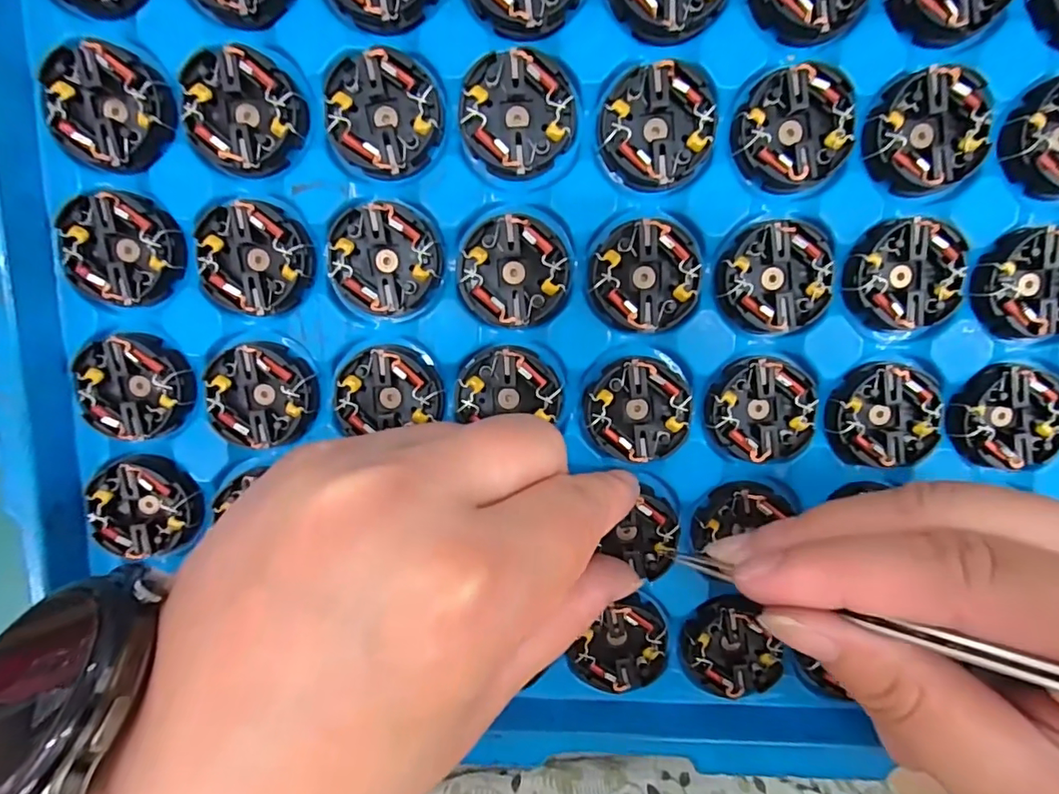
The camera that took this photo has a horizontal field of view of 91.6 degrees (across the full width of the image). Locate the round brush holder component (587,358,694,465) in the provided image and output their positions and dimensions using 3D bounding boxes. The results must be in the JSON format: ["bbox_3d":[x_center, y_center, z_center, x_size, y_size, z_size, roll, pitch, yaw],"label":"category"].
[{"bbox_3d":[0.033,0.004,0.156,0.031,0.006,0.029,0,100,0],"label":"round brush holder component"}]

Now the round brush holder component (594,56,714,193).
[{"bbox_3d":[0.036,-0.075,0.143,0.031,0.006,0.030,0,100,0],"label":"round brush holder component"}]

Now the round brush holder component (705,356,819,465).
[{"bbox_3d":[0.070,0.004,0.155,0.031,0.005,0.031,0,100,0],"label":"round brush holder component"}]

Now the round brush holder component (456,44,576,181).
[{"bbox_3d":[-0.003,-0.078,0.143,0.031,0.006,0.032,0,100,0],"label":"round brush holder component"}]

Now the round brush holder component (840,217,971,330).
[{"bbox_3d":[0.108,-0.035,0.148,0.034,0.005,0.030,-4,99,1],"label":"round brush holder component"}]

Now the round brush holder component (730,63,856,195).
[{"bbox_3d":[0.073,-0.074,0.143,0.032,0.005,0.031,0,100,0],"label":"round brush holder component"}]

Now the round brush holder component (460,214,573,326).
[{"bbox_3d":[-0.005,-0.036,0.149,0.030,0.006,0.029,0,100,0],"label":"round brush holder component"}]

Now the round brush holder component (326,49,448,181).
[{"bbox_3d":[-0.040,-0.078,0.142,0.031,0.005,0.031,0,100,0],"label":"round brush holder component"}]

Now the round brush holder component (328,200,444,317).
[{"bbox_3d":[-0.042,-0.040,0.149,0.031,0.005,0.030,0,100,0],"label":"round brush holder component"}]

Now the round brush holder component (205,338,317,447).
[{"bbox_3d":[-0.081,0.000,0.155,0.032,0.006,0.030,0,100,0],"label":"round brush holder component"}]

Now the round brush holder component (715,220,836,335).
[{"bbox_3d":[0.071,-0.034,0.149,0.032,0.005,0.031,-3,100,1],"label":"round brush holder component"}]

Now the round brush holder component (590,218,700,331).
[{"bbox_3d":[0.033,-0.035,0.149,0.030,0.006,0.030,0,100,0],"label":"round brush holder component"}]

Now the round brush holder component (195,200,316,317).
[{"bbox_3d":[-0.080,-0.040,0.149,0.030,0.005,0.031,0,100,0],"label":"round brush holder component"}]

